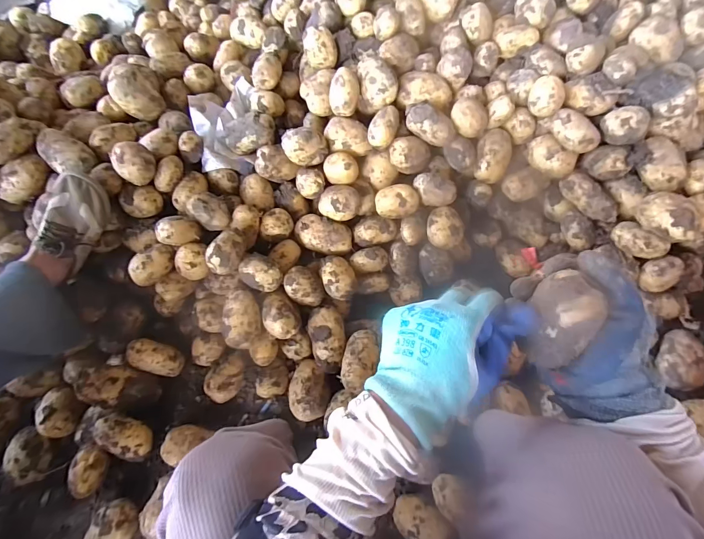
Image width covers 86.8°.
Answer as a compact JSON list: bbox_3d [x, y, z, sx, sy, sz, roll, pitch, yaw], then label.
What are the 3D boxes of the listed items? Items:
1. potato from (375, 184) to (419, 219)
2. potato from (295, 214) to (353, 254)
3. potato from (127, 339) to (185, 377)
[{"bbox_3d":[0.094,-0.143,0.777,0.087,0.047,0.053,1,63,3],"label":"potato"},{"bbox_3d":[-0.061,-0.073,0.808,0.120,0.050,0.067,17,65,10],"label":"potato"},{"bbox_3d":[-0.399,0.180,0.759,0.110,0.040,0.054,20,96,-10],"label":"potato"}]

